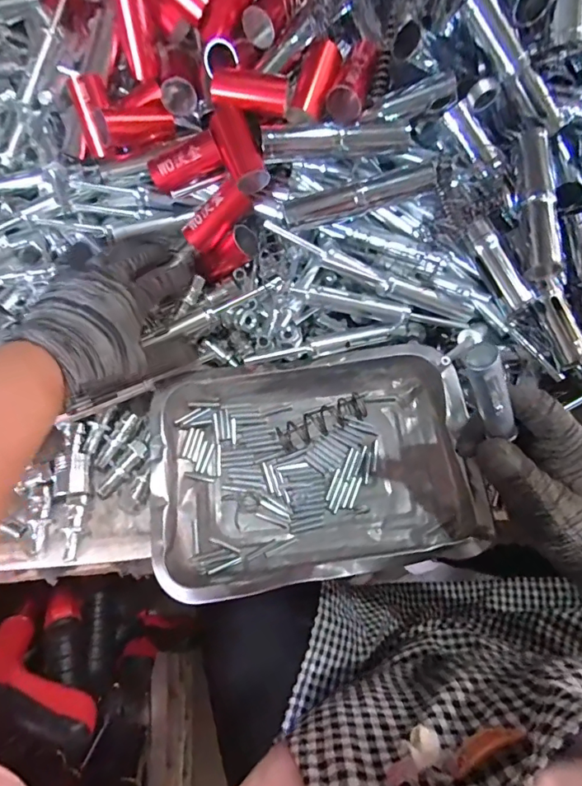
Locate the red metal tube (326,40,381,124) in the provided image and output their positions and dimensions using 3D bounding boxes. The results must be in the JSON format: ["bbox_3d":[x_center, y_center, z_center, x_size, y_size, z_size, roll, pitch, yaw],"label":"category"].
[{"bbox_3d":[0.057,-0.270,0.399,0.030,0.039,0.066,21,73,5],"label":"red metal tube"}]

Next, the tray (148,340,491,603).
[{"bbox_3d":[0.013,0.055,0.379,0.248,0.052,0.181,-8,73,-4],"label":"tray"}]

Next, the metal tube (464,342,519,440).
[{"bbox_3d":[0.117,0.004,0.266,0.017,0.084,0.019,23,69,42],"label":"metal tube"}]

